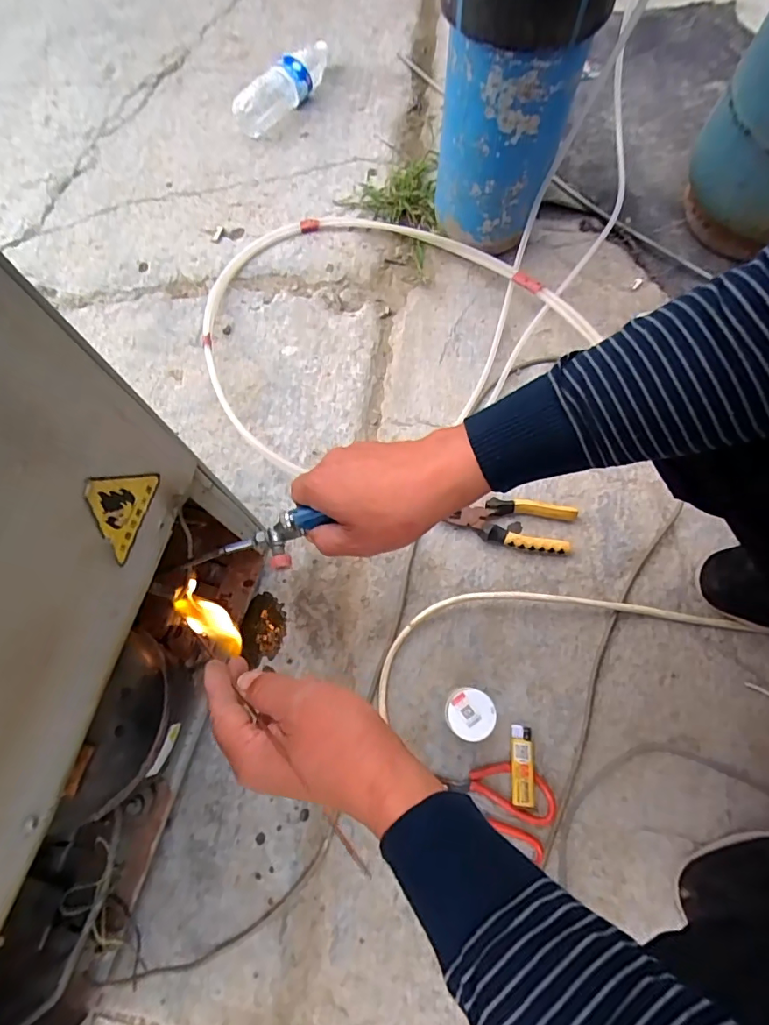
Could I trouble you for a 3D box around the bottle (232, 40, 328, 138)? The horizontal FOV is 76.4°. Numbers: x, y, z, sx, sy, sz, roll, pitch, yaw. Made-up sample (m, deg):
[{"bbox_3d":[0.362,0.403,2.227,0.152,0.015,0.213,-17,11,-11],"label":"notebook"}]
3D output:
[{"bbox_3d":[-0.173,-0.770,0.888,0.065,0.078,0.226,40,78,14],"label":"bottle"}]

